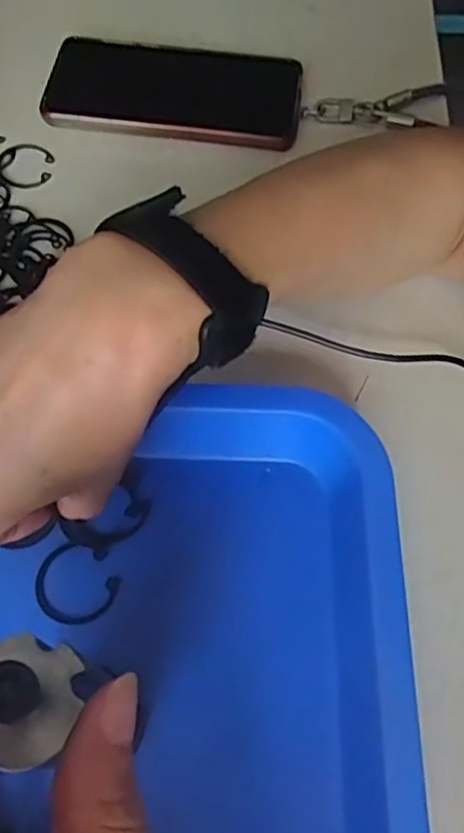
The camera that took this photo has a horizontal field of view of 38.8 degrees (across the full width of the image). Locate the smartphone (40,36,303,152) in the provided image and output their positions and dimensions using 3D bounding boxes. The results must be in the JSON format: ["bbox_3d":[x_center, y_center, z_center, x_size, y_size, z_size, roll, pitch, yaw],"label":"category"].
[{"bbox_3d":[-0.036,-0.211,0.429,0.159,0.017,0.076,6,63,2],"label":"smartphone"}]

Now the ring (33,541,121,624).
[{"bbox_3d":[-0.069,0.074,0.294,0.037,0.004,0.035,1,64,-2],"label":"ring"}]

